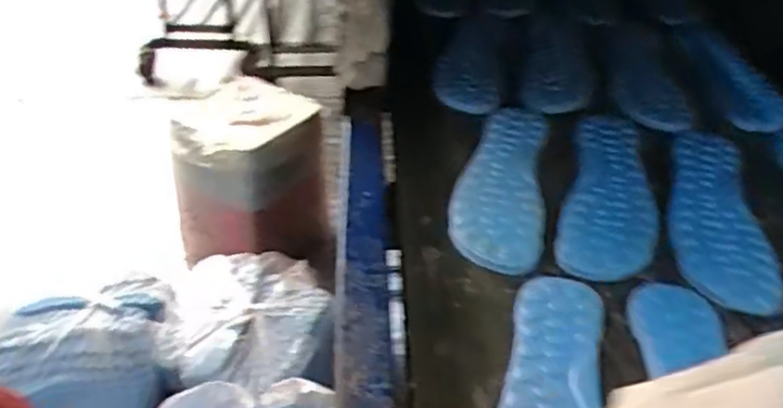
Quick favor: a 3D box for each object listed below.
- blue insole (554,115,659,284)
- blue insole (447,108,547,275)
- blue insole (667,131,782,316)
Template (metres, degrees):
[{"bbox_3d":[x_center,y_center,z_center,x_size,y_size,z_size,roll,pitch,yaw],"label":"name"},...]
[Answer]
[{"bbox_3d":[0.211,-0.018,0.678,0.081,0.009,0.252,11,40,13],"label":"blue insole"},{"bbox_3d":[0.108,-0.027,0.697,0.084,0.011,0.249,6,39,8],"label":"blue insole"},{"bbox_3d":[0.297,0.003,0.665,0.087,0.014,0.252,5,39,6],"label":"blue insole"}]

